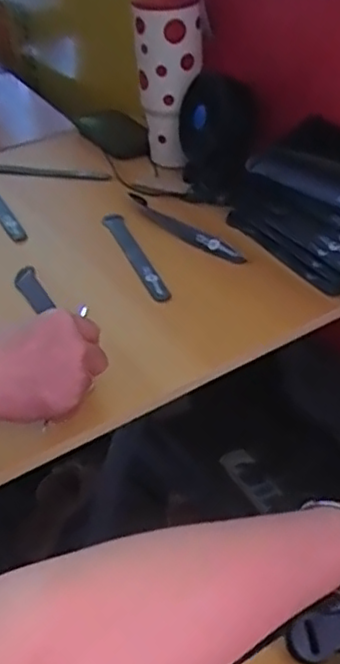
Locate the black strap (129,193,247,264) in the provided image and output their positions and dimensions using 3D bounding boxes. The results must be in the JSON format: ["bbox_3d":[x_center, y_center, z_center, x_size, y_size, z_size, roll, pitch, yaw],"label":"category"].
[{"bbox_3d":[0.011,-0.124,0.800,0.021,0.024,0.210,-25,42,-23],"label":"black strap"}]

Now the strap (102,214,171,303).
[{"bbox_3d":[-0.038,-0.085,0.750,0.023,0.010,0.186,-16,39,-12],"label":"strap"}]

